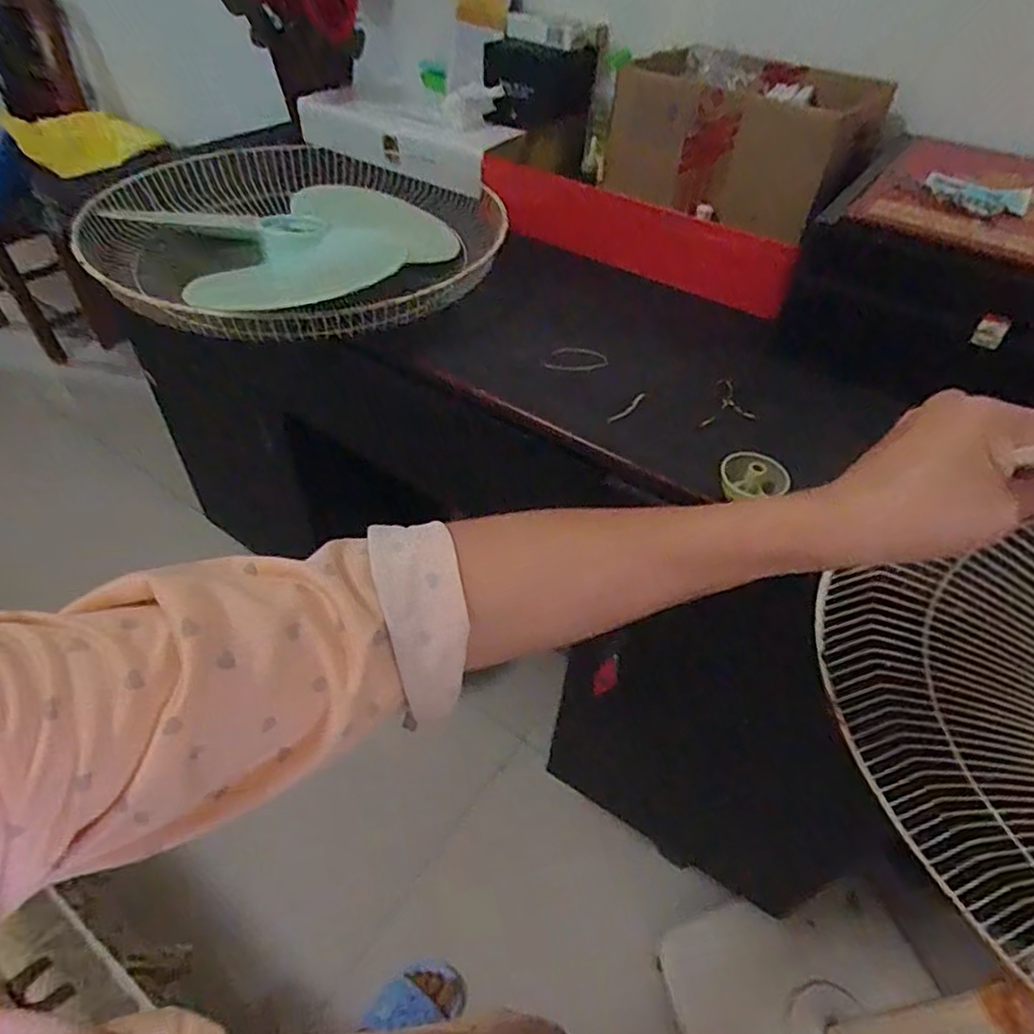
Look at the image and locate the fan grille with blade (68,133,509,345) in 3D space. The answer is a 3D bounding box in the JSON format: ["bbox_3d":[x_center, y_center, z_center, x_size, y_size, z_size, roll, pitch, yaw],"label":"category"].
[{"bbox_3d":[-0.268,-0.313,0.719,0.373,0.088,0.476,-24,52,-24],"label":"fan grille with blade"}]

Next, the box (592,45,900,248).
[{"bbox_3d":[0.262,-0.464,0.793,0.223,0.143,0.322,-33,57,-30],"label":"box"}]

